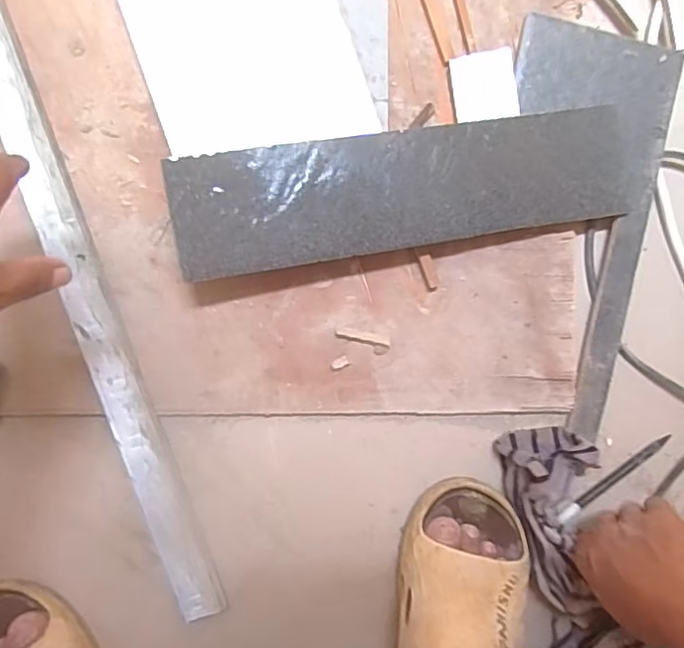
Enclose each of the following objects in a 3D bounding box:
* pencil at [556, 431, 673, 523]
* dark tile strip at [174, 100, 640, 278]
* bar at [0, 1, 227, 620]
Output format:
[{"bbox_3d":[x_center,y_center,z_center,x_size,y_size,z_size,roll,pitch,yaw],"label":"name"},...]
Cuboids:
[{"bbox_3d":[0.257,0.145,0.537,0.133,0.008,0.012,-34,95,-7],"label":"pencil"},{"bbox_3d":[0.060,-0.111,0.471,0.386,0.005,0.093,-10,92,-10],"label":"dark tile strip"},{"bbox_3d":[-0.212,-0.044,0.456,0.033,0.011,0.593,-20,94,-14],"label":"bar"}]

